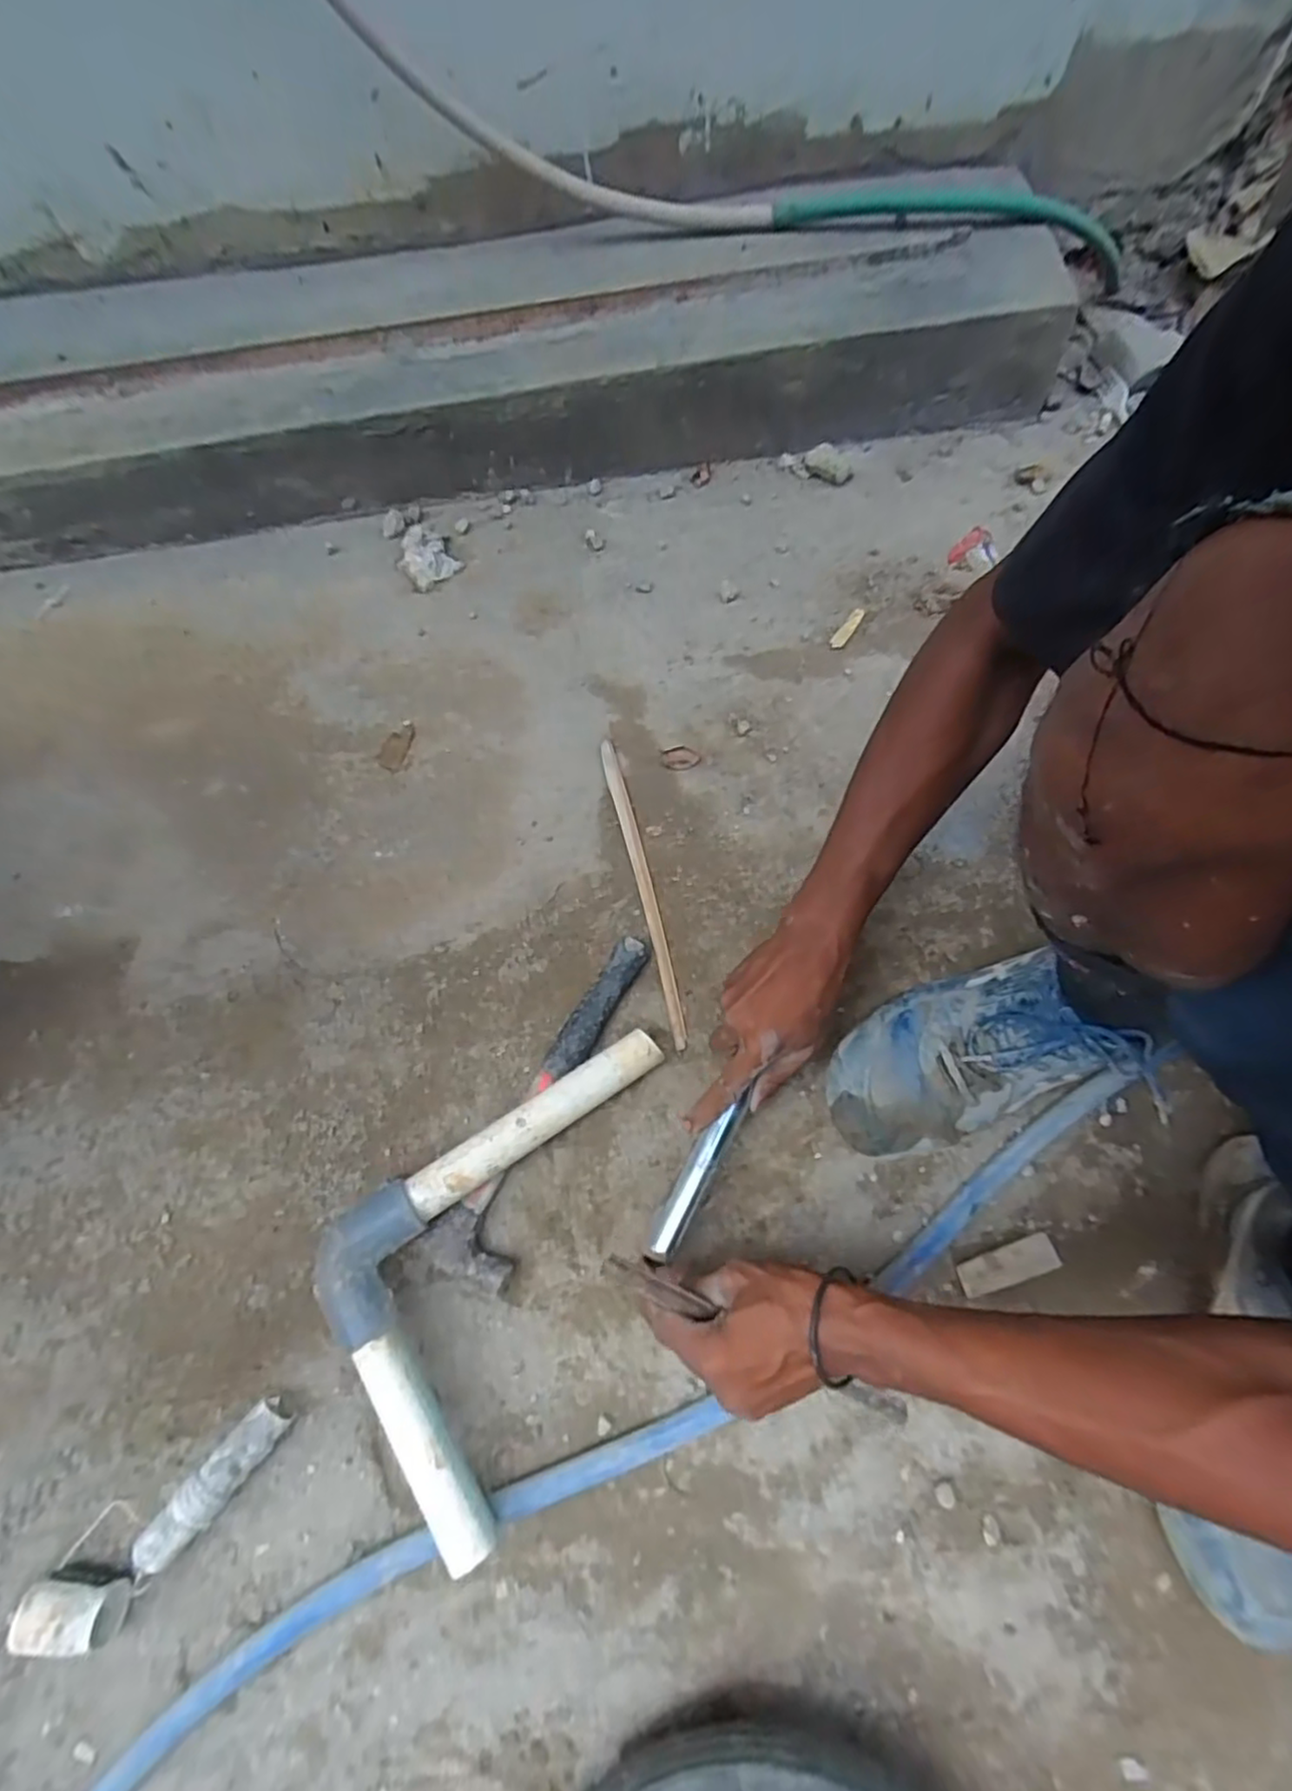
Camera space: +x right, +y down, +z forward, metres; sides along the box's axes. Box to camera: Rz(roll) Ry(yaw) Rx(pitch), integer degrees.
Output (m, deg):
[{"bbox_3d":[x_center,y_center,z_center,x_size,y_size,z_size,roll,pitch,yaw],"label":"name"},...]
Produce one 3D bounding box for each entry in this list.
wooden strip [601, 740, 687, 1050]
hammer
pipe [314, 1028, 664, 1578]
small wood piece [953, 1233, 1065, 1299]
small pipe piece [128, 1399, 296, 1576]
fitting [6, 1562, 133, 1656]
[{"bbox_3d":[-0.003,-0.013,0.612,0.016,0.013,0.299,-13,68,-5],"label":"wooden strip"},{"bbox_3d":[-0.068,0.167,0.532,0.075,0.028,0.293,32,72,12],"label":"hammer"},{"bbox_3d":[-0.122,0.234,0.488,0.164,0.066,0.325,19,69,8],"label":"pipe"},{"bbox_3d":[0.263,0.269,0.495,0.074,0.004,0.024,-17,69,-6],"label":"small wood piece"},{"bbox_3d":[-0.280,0.384,0.448,0.027,0.030,0.103,38,73,14],"label":"small pipe piece"},{"bbox_3d":[-0.356,0.444,0.423,0.054,0.033,0.033,6,68,3],"label":"fitting"}]

